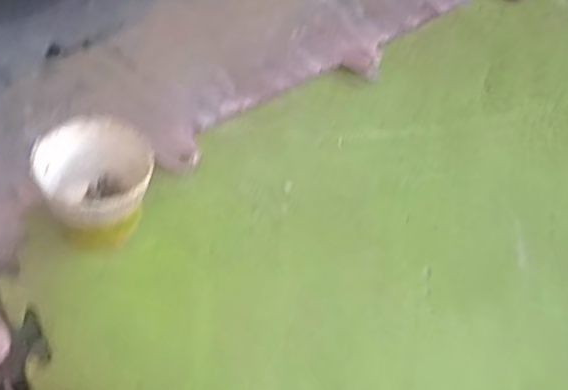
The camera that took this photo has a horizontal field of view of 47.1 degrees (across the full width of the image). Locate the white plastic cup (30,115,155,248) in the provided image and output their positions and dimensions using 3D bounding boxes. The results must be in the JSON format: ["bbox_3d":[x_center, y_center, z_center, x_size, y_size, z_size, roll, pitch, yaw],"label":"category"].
[{"bbox_3d":[-0.156,-0.004,0.559,0.088,0.079,0.089,2,55,-3],"label":"white plastic cup"}]

